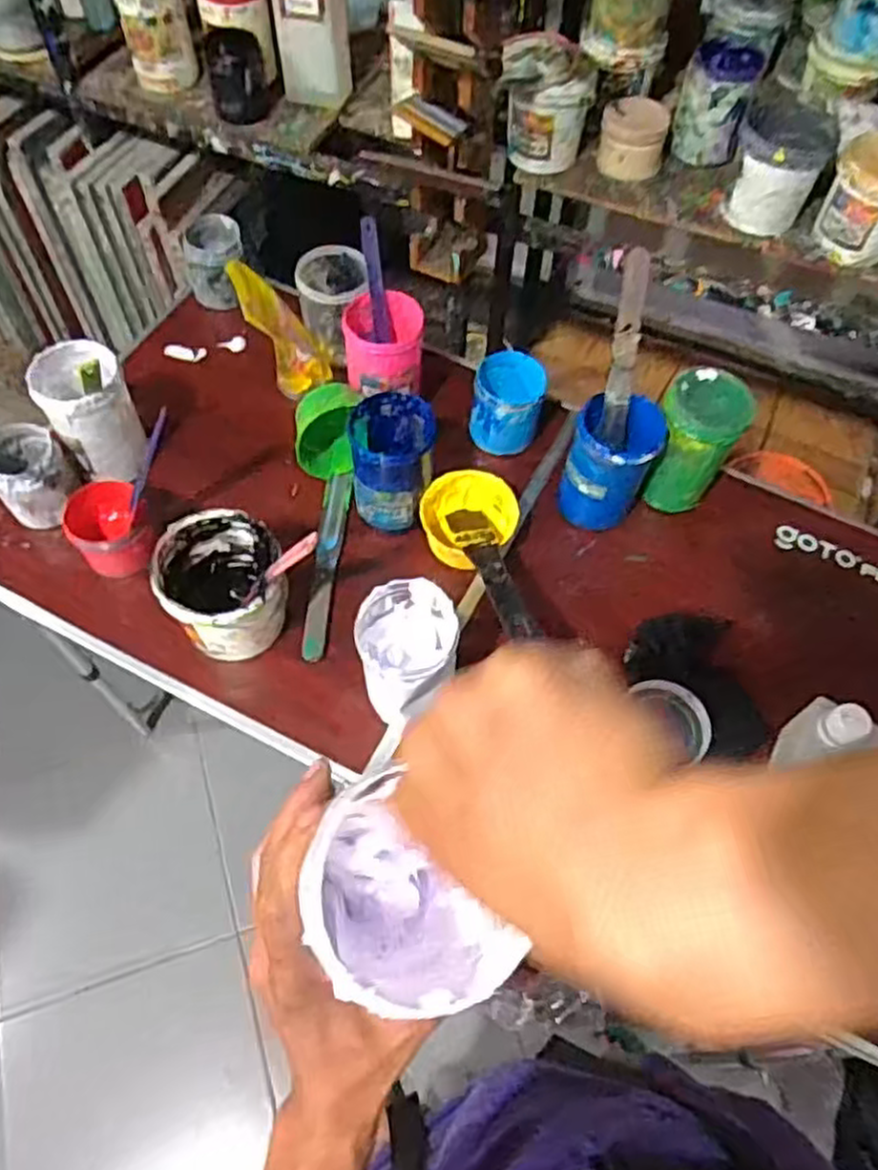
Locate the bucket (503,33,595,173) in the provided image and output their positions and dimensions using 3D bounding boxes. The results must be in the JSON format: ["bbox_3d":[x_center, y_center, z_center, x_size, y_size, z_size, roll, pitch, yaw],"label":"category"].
[{"bbox_3d":[0.156,-0.707,1.126,0.123,0.152,0.123,1,60,-2],"label":"bucket"}]

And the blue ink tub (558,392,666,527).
[{"bbox_3d":[0.203,-0.144,0.927,0.097,0.145,0.096,1,60,-2],"label":"blue ink tub"}]

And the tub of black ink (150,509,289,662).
[{"bbox_3d":[-0.229,0.005,0.827,0.125,0.108,0.131,-8,61,-6],"label":"tub of black ink"}]

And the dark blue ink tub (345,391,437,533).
[{"bbox_3d":[-0.053,-0.141,0.896,0.098,0.118,0.105,1,60,-2],"label":"dark blue ink tub"}]

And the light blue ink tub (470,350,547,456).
[{"bbox_3d":[0.088,-0.238,0.975,0.088,0.077,0.100,13,61,5],"label":"light blue ink tub"}]

